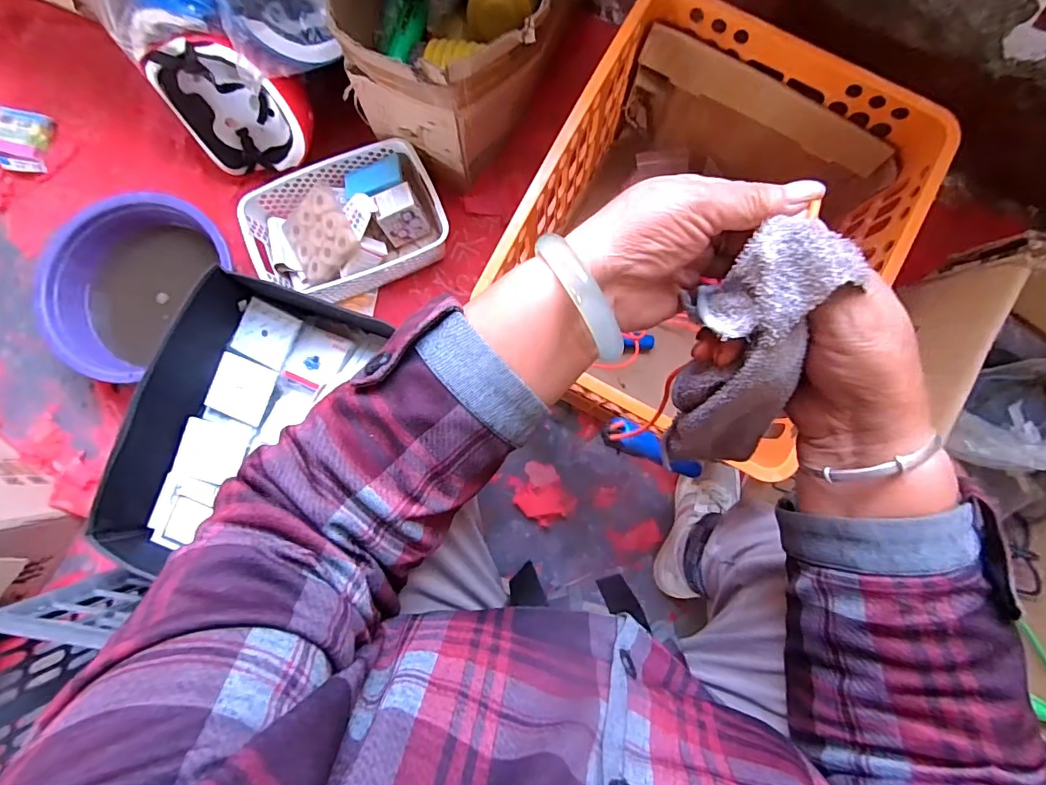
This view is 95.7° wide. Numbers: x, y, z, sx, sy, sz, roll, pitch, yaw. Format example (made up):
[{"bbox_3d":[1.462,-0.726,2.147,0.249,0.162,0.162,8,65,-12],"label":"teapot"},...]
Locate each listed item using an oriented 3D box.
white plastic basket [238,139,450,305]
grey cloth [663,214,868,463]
[{"bbox_3d":[-0.279,-0.269,0.767,0.292,0.081,0.208,-22,85,0],"label":"white plastic basket"},{"bbox_3d":[0.121,-0.012,0.266,0.059,0.159,0.049,5,45,2],"label":"grey cloth"}]

